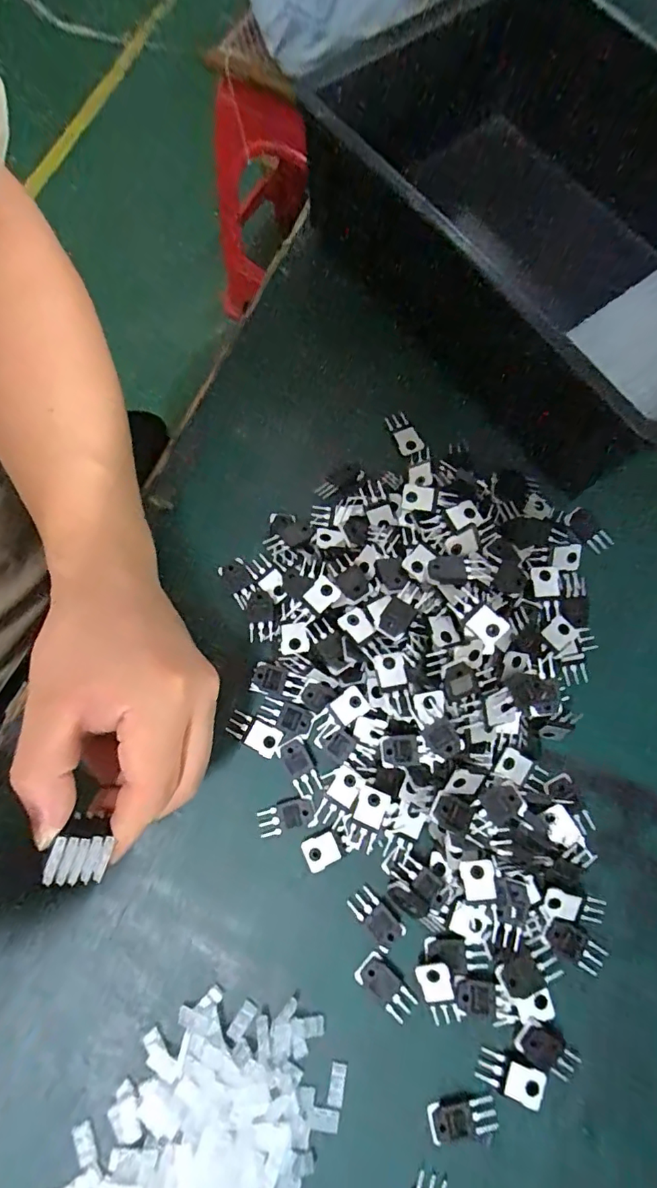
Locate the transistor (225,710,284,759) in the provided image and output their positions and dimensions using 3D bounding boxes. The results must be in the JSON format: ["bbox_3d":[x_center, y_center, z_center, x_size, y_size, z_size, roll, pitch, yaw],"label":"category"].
[{"bbox_3d":[-0.041,0.076,0.272,0.030,0.004,0.015,27,78,5],"label":"transistor"}]

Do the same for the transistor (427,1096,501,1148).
[{"bbox_3d":[0.063,0.246,0.233,0.031,0.004,0.015,-4,77,-2],"label":"transistor"}]

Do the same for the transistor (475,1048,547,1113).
[{"bbox_3d":[0.087,0.230,0.236,0.031,0.004,0.016,20,77,4],"label":"transistor"}]

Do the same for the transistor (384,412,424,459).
[{"bbox_3d":[0.048,-0.103,0.320,0.014,0.008,0.031,-26,79,-7],"label":"transistor"}]

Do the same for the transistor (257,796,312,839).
[{"bbox_3d":[-0.023,0.117,0.263,0.028,0.004,0.015,-17,78,-5],"label":"transistor"}]

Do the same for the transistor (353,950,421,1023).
[{"bbox_3d":[0.029,0.194,0.245,0.031,0.004,0.016,41,79,8],"label":"transistor"}]

